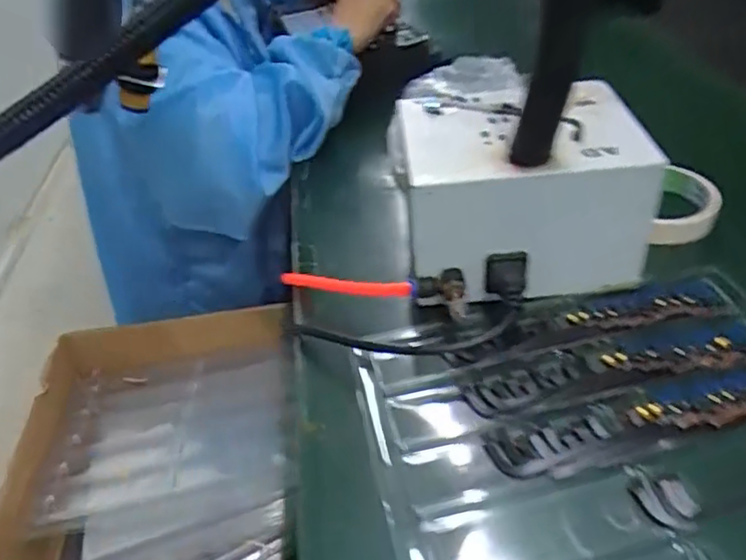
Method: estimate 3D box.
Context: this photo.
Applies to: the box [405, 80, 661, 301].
[{"bbox_3d":[0.102,-0.066,0.448,0.160,0.104,0.130,-7,41,0],"label":"box"}]

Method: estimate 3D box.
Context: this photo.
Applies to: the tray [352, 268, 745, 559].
[{"bbox_3d":[0.140,0.088,0.346,0.268,0.029,0.216,-11,42,-6],"label":"tray"}]

